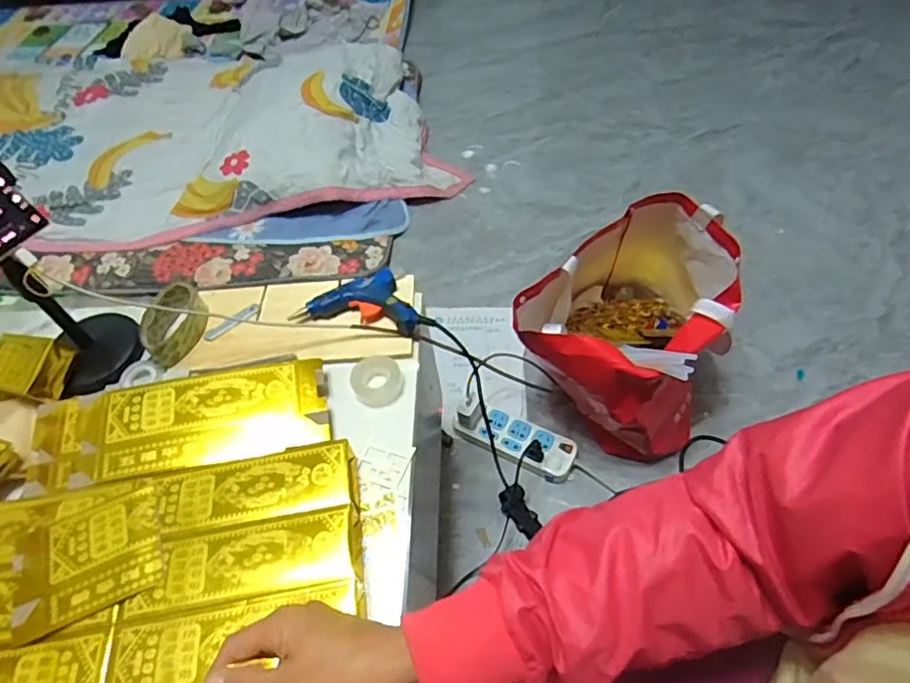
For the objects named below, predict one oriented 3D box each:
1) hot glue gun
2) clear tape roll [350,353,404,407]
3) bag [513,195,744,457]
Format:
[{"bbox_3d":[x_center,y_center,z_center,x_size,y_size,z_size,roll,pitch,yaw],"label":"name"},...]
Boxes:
[{"bbox_3d":[-0.108,-0.052,0.676,0.145,0.030,0.079,6,54,11],"label":"hot glue gun"},{"bbox_3d":[-0.083,0.038,0.622,0.052,0.019,0.060,-15,53,-5],"label":"clear tape roll"},{"bbox_3d":[0.283,-0.020,0.934,0.261,0.314,0.352,28,60,25],"label":"bag"}]

